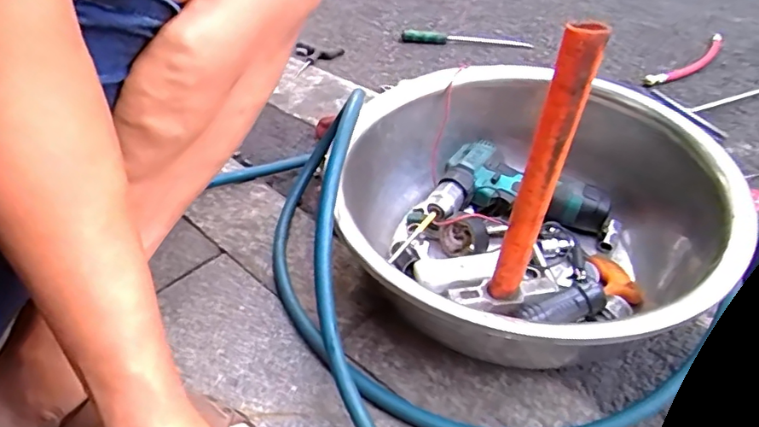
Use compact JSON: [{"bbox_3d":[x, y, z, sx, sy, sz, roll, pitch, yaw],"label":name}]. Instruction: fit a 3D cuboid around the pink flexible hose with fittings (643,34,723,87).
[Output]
[{"bbox_3d":[0.589,-0.287,1.031,0.267,0.021,0.045,-27,49,-28],"label":"pink flexible hose with fittings"}]

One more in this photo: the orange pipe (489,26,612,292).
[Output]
[{"bbox_3d":[0.138,-0.025,0.473,0.027,0.274,0.033,33,49,32],"label":"orange pipe"}]

